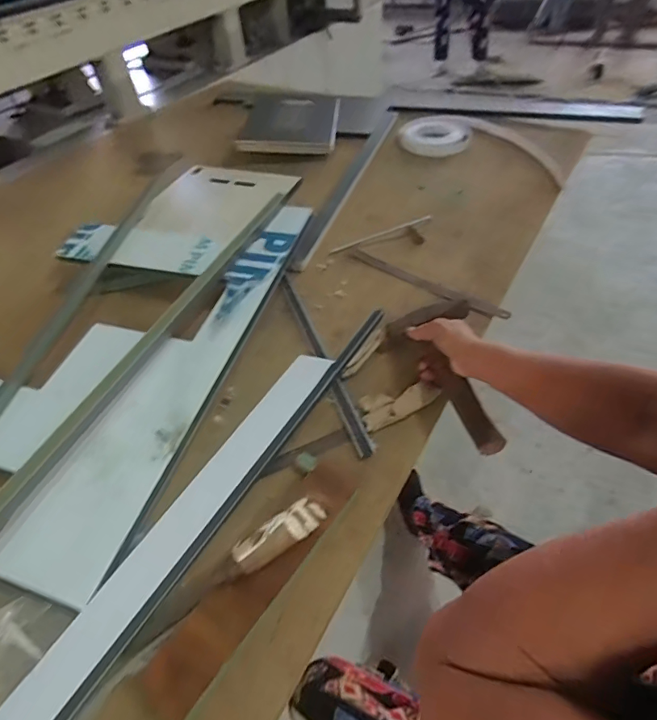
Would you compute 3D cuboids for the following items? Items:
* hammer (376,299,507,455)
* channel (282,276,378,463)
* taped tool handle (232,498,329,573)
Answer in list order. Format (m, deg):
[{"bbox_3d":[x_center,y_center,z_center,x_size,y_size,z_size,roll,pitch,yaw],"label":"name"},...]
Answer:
[{"bbox_3d":[0.166,0.013,0.606,0.147,0.039,0.265,-9,44,-5],"label":"hammer"},{"bbox_3d":[-0.015,-0.015,0.662,0.023,0.007,0.372,-18,48,-11],"label":"channel"},{"bbox_3d":[-0.048,0.169,0.440,0.092,0.027,0.029,-27,50,-18],"label":"taped tool handle"}]

